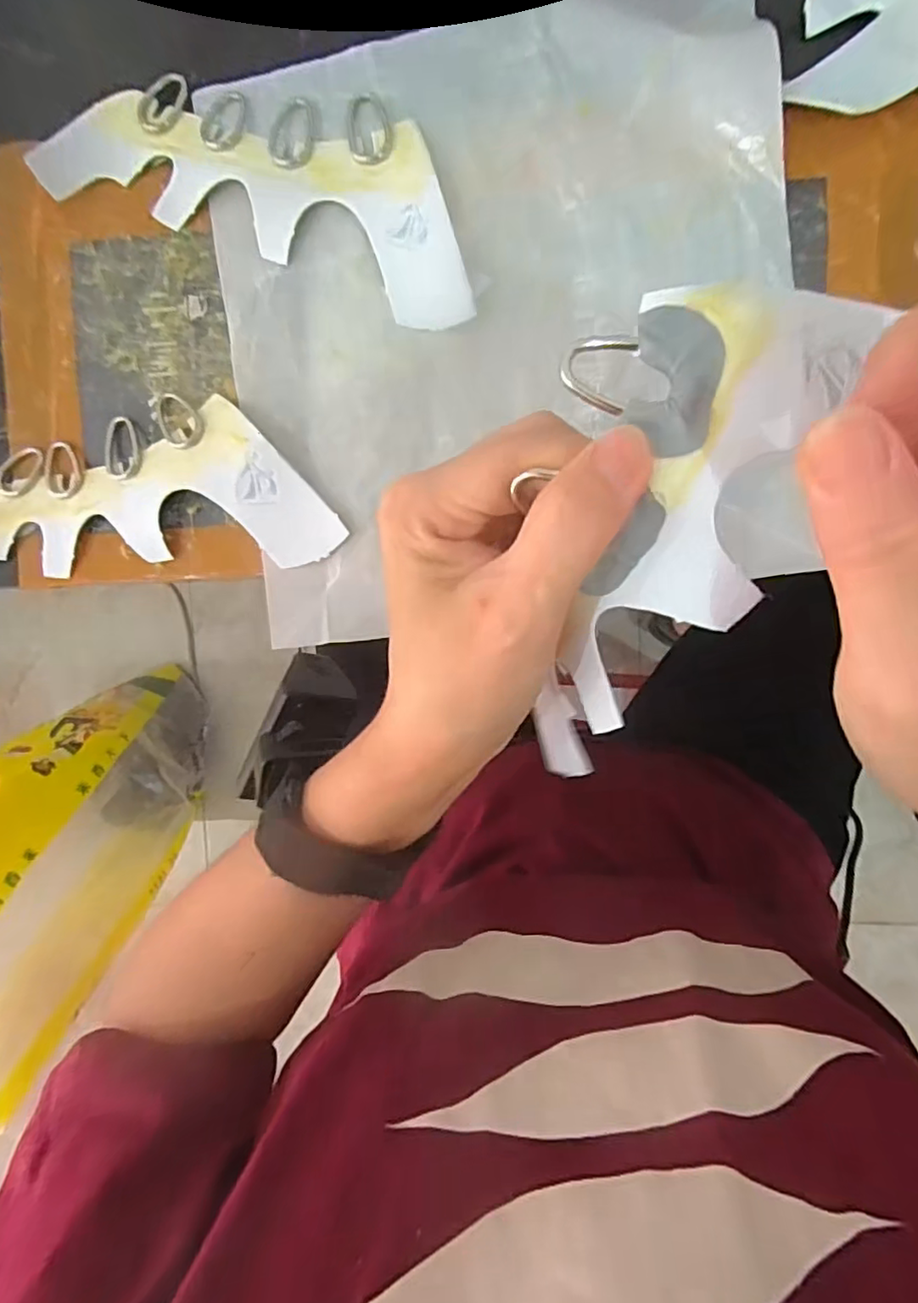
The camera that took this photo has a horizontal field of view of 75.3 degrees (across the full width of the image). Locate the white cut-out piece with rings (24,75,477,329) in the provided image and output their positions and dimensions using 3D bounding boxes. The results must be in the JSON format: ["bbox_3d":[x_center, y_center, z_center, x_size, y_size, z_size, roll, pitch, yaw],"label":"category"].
[{"bbox_3d":[-0.087,-0.225,0.280,0.214,0.009,0.082,22,96,5],"label":"white cut-out piece with rings"}]

